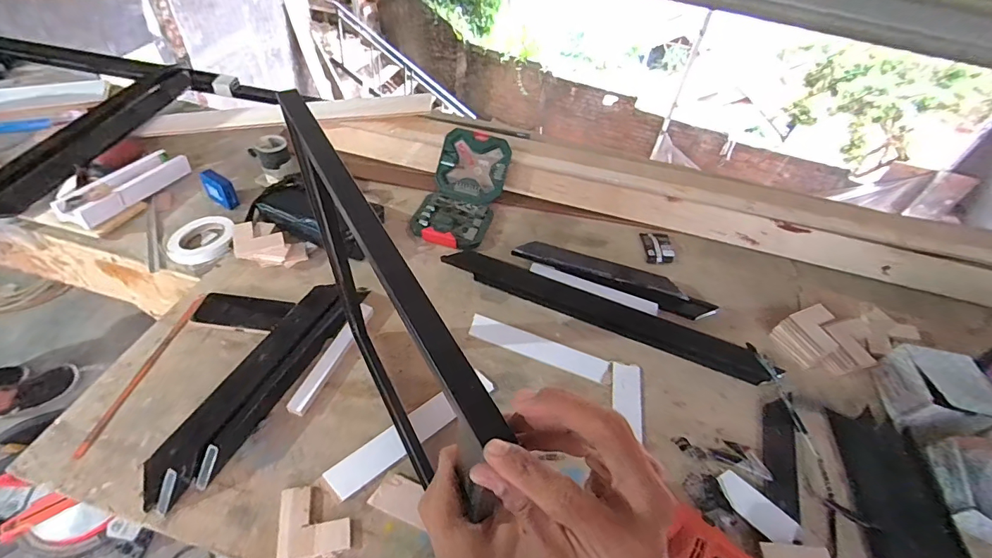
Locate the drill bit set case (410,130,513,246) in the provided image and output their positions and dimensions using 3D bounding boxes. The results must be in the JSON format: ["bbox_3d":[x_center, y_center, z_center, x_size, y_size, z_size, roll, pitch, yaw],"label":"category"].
[{"bbox_3d":[-0.079,-0.228,1.062,0.178,0.132,0.312,14,49,5],"label":"drill bit set case"}]

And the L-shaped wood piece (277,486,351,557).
[{"bbox_3d":[-0.249,0.331,0.616,0.090,0.010,0.092,-6,50,-12],"label":"L-shaped wood piece"}]

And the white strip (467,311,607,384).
[{"bbox_3d":[0.080,0.130,0.856,0.266,0.010,0.051,19,62,10],"label":"white strip"}]

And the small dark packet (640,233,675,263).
[{"bbox_3d":[0.388,-0.075,1.072,0.073,0.012,0.087,4,49,-4],"label":"small dark packet"}]

